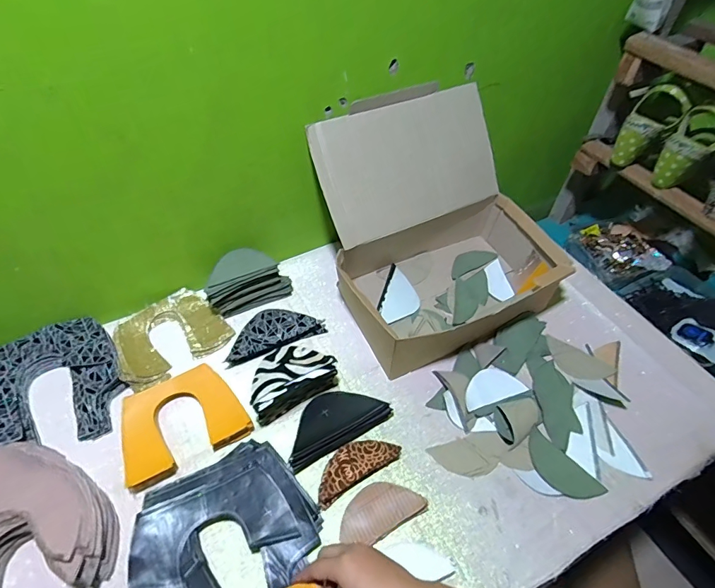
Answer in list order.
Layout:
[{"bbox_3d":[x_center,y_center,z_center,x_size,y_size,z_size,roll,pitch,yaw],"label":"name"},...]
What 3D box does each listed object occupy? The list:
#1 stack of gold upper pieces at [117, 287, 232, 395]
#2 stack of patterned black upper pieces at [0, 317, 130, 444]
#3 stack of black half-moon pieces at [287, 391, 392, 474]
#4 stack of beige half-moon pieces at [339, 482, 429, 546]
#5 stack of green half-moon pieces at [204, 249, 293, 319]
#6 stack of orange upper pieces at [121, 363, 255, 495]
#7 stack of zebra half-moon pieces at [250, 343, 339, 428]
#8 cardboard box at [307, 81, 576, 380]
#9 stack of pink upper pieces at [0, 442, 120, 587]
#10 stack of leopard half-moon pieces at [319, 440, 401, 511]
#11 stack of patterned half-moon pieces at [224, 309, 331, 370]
[{"bbox_3d":[-0.297,0.059,0.662,0.160,0.029,0.131,-31,61,-25],"label":"stack of gold upper pieces"},{"bbox_3d":[-0.434,0.128,0.587,0.184,0.033,0.188,-24,55,-21],"label":"stack of patterned black upper pieces"},{"bbox_3d":[-0.034,0.170,0.575,0.145,0.028,0.076,-24,56,-21],"label":"stack of black half-moon pieces"},{"bbox_3d":[0.027,0.264,0.517,0.105,0.015,0.057,-23,55,-20],"label":"stack of beige half-moon pieces"},{"bbox_3d":[-0.183,-0.025,0.695,0.133,0.070,0.064,-23,55,-18],"label":"stack of green half-moon pieces"},{"bbox_3d":[-0.238,0.169,0.573,0.153,0.021,0.122,-22,55,-20],"label":"stack of orange upper pieces"},{"bbox_3d":[-0.092,0.116,0.588,0.126,0.065,0.064,-27,56,-21],"label":"stack of zebra half-moon pieces"},{"bbox_3d":[0.127,-0.106,0.669,0.337,0.251,0.331,-24,55,-19],"label":"cardboard box"},{"bbox_3d":[-0.384,0.264,0.476,0.181,0.061,0.184,-21,54,-19],"label":"stack of pink upper pieces"},{"bbox_3d":[-0.005,0.219,0.546,0.115,0.011,0.049,-25,56,-22],"label":"stack of leopard half-moon pieces"},{"bbox_3d":[-0.137,0.057,0.674,0.158,0.021,0.074,-23,55,-21],"label":"stack of patterned half-moon pieces"}]

